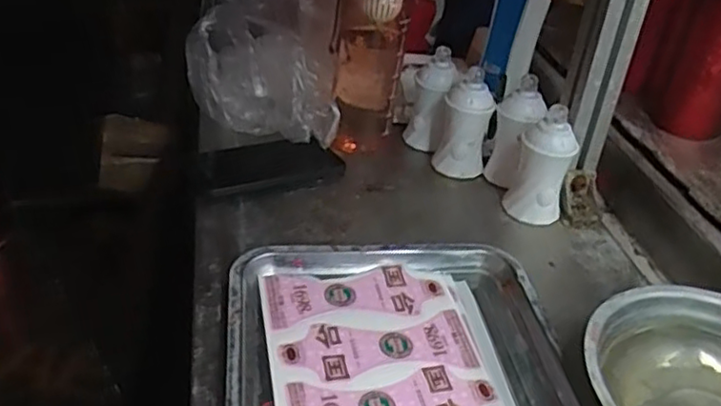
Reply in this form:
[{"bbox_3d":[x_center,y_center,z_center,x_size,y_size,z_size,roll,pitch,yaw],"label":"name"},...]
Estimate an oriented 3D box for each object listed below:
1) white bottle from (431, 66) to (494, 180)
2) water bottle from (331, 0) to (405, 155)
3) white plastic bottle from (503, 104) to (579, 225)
[{"bbox_3d":[0.115,-0.088,0.732,0.053,0.106,0.056,9,36,7],"label":"white bottle"},{"bbox_3d":[0.009,-0.173,0.728,0.070,0.214,0.071,-13,39,-22],"label":"water bottle"},{"bbox_3d":[0.182,-0.037,0.667,0.057,0.110,0.048,11,36,11],"label":"white plastic bottle"}]

